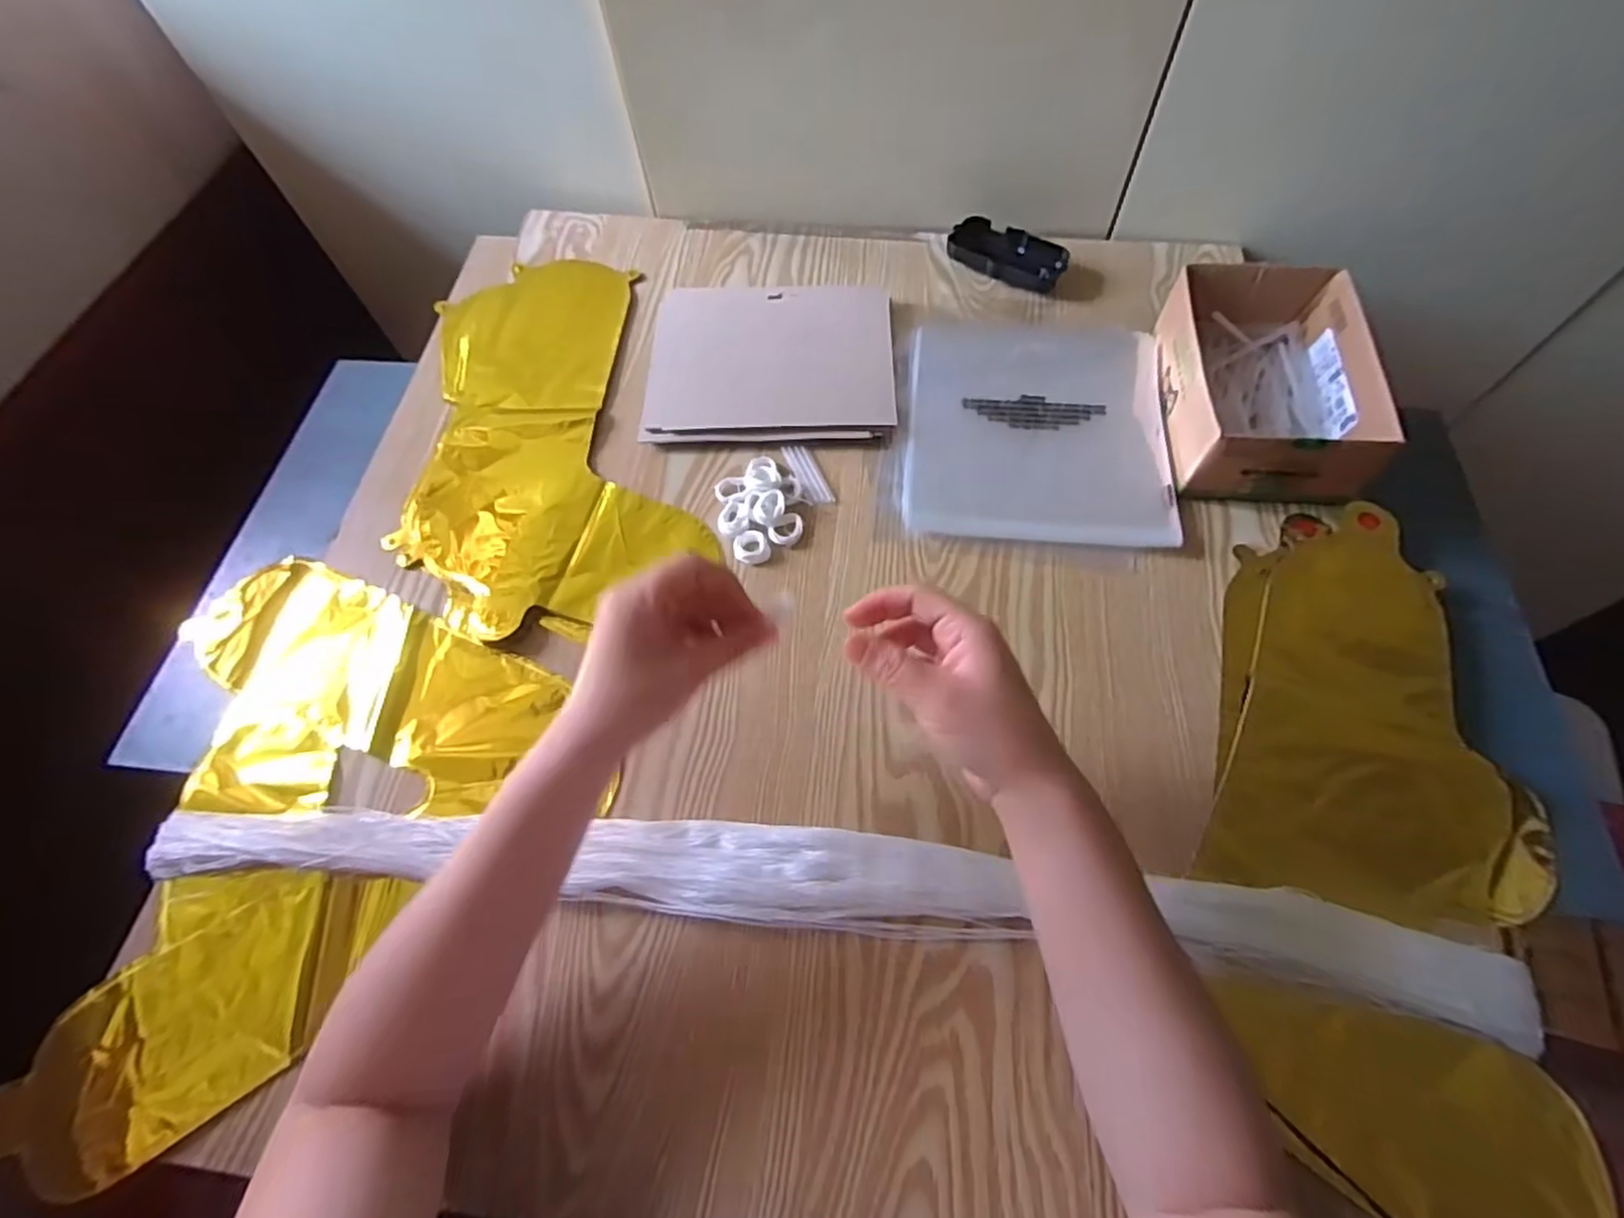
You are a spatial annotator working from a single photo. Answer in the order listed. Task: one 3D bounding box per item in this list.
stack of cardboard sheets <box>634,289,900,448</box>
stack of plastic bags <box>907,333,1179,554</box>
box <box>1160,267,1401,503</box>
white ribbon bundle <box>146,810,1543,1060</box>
[{"bbox_3d":[-0.035,-0.220,0.613,0.209,0.016,0.172,1,63,3],"label":"stack of cardboard sheets"},{"bbox_3d":[0.184,-0.153,0.575,0.205,0.013,0.220,5,63,5],"label":"stack of plastic bags"},{"bbox_3d":[0.347,-0.177,0.546,0.130,0.069,0.184,4,63,4],"label":"box"},{"bbox_3d":[-0.005,0.164,0.413,0.787,0.027,0.063,5,63,5],"label":"white ribbon bundle"}]

